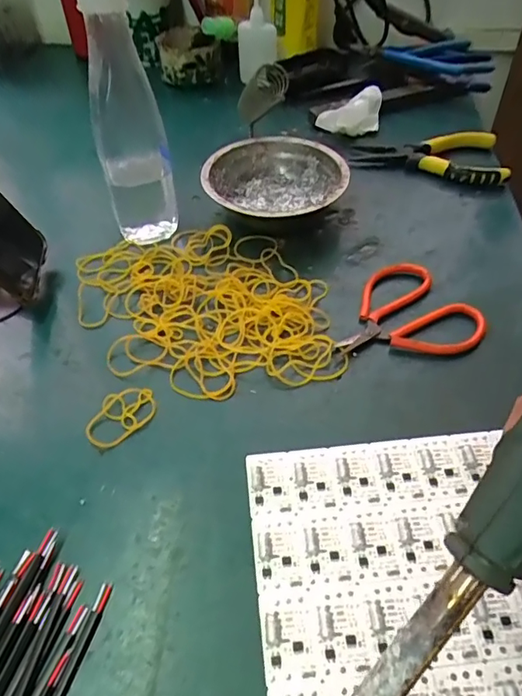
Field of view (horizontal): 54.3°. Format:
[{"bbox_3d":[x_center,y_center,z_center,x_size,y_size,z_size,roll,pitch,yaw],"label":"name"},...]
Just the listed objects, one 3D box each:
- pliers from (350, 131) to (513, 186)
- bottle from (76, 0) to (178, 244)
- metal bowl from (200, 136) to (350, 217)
[{"bbox_3d":[0.168,-0.197,0.506,0.147,0.032,0.061,14,51,12],"label":"pliers"},{"bbox_3d":[-0.101,-0.171,0.388,0.053,0.187,0.041,-13,50,-11],"label":"bottle"},{"bbox_3d":[0.012,-0.138,0.450,0.119,0.045,0.119,0,49,0],"label":"metal bowl"}]

